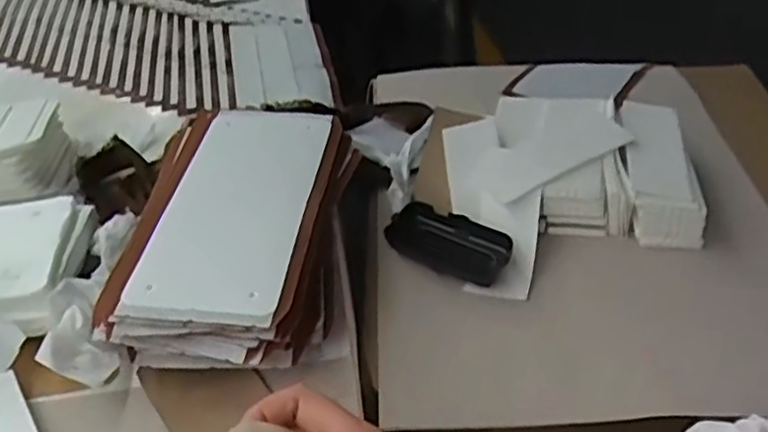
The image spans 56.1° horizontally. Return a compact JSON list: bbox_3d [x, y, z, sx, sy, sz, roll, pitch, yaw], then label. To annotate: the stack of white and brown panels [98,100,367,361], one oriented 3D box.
[{"bbox_3d":[-0.120,0.011,0.593,0.165,0.069,0.253,3,41,7],"label":"stack of white and brown panels"}]

